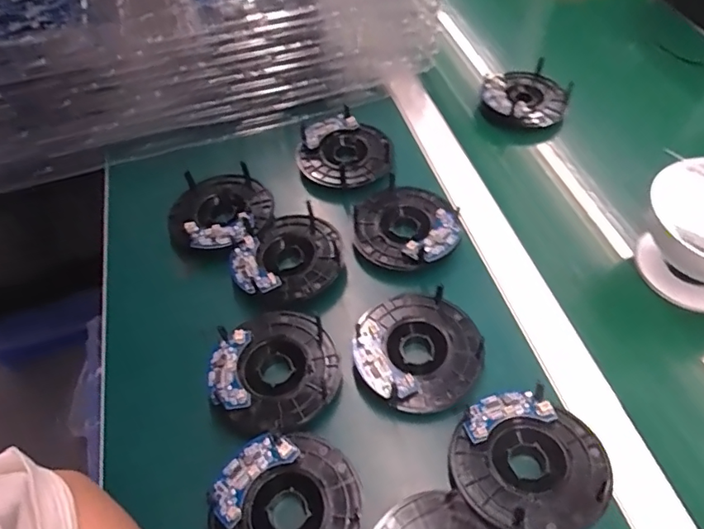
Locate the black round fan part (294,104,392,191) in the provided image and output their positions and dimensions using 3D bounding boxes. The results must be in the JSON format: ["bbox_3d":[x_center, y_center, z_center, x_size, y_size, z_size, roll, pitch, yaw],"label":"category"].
[{"bbox_3d":[-0.008,-0.119,0.540,0.096,0.023,0.092,-2,53,2],"label":"black round fan part"}]

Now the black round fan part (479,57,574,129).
[{"bbox_3d":[0.208,-0.203,0.608,0.096,0.037,0.107,16,56,15],"label":"black round fan part"}]

